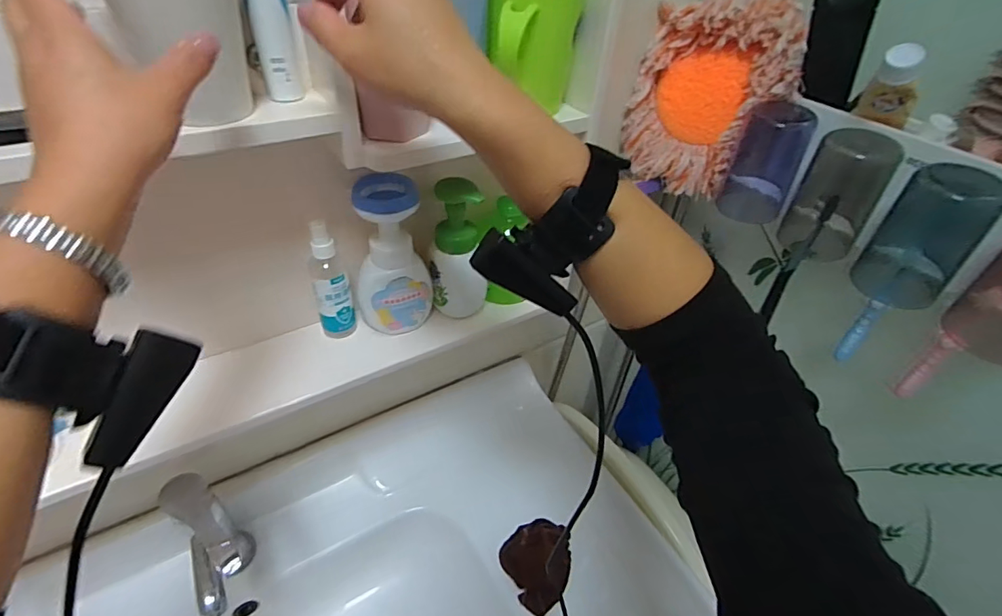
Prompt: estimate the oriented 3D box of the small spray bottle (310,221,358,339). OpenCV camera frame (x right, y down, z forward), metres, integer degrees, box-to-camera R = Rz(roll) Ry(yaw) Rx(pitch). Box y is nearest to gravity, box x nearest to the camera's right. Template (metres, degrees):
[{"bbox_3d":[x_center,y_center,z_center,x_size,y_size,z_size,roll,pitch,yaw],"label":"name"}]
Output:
[{"bbox_3d":[-0.180,-0.024,0.512,0.037,0.139,0.032,-12,44,-18],"label":"small spray bottle"}]

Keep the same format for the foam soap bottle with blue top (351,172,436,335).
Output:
[{"bbox_3d":[-0.118,-0.053,0.518,0.081,0.167,0.056,-5,42,-11],"label":"foam soap bottle with blue top"}]

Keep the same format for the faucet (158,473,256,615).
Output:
[{"bbox_3d":[-0.328,0.295,0.565,0.060,0.178,0.127,-20,47,-26],"label":"faucet"}]

